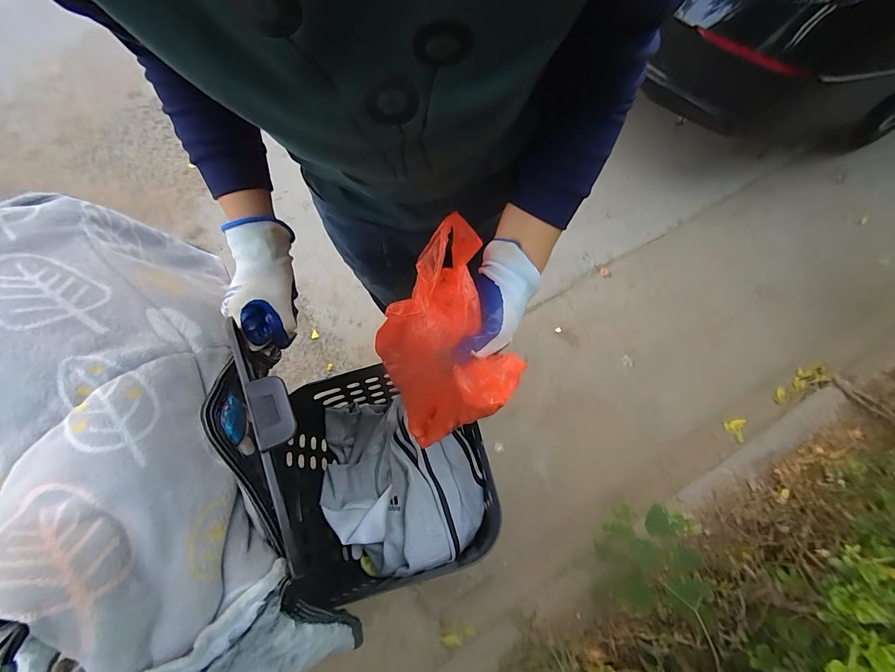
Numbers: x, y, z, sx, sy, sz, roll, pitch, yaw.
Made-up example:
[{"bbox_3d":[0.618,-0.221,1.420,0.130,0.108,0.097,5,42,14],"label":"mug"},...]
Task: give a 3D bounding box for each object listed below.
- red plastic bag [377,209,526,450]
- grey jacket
[{"bbox_3d":[-0.015,0.010,0.495,0.147,0.195,0.205,-19,69,-7],"label":"red plastic bag"},{"bbox_3d":[-0.084,0.251,0.701,0.267,0.094,0.275,-8,68,-2],"label":"grey jacket"}]

